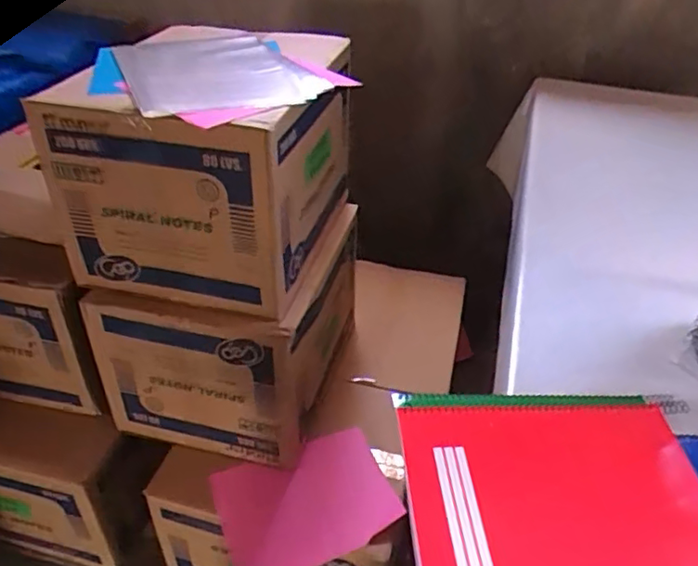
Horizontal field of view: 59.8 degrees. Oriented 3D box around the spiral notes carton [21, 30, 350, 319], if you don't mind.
[{"bbox_3d":[-0.212,-0.202,0.993,0.351,0.297,0.417,11,37,11],"label":"spiral notes carton"}]

